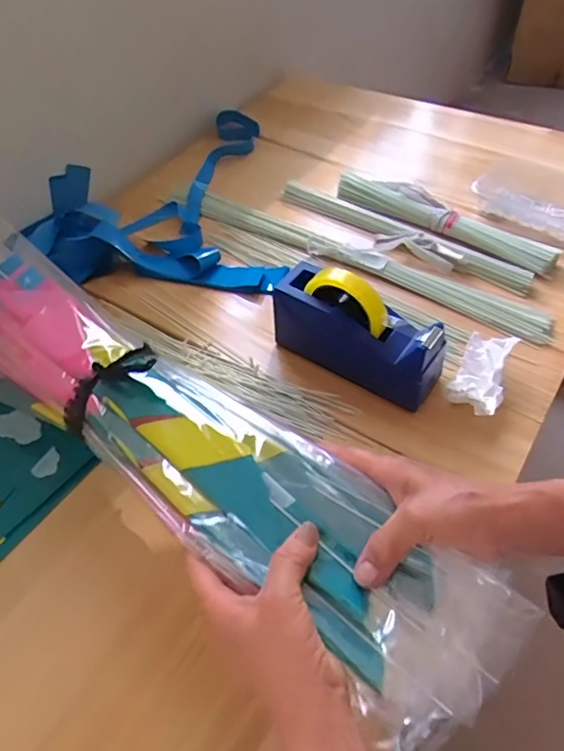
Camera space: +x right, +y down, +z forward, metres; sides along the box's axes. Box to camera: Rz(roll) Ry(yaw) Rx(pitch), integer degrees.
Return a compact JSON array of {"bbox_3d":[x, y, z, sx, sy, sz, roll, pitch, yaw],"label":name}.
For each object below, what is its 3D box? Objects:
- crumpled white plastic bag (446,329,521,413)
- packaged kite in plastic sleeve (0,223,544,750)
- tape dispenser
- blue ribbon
[{"bbox_3d":[0.233,-0.003,0.596,0.060,0.050,0.110,22,56,21],"label":"crumpled white plastic bag"},{"bbox_3d":[-0.118,0.043,0.464,0.652,0.060,0.140,30,60,25],"label":"packaged kite in plastic sleeve"},{"bbox_3d":[0.085,-0.055,0.596,0.203,0.132,0.063,30,59,26],"label":"tape dispenser"},{"bbox_3d":[-0.180,-0.344,0.880,0.398,0.066,0.511,2,51,6],"label":"blue ribbon"}]

